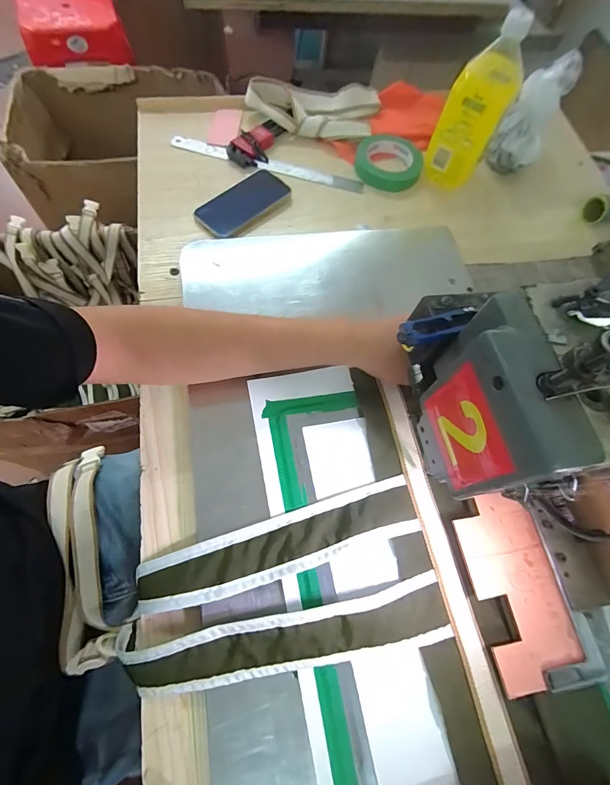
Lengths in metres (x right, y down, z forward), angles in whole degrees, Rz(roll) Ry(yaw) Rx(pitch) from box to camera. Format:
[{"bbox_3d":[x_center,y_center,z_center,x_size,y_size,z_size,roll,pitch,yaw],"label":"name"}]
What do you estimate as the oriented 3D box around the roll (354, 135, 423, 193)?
[{"bbox_3d":[0.139,-0.385,0.587,0.108,0.023,0.107,1,67,-2],"label":"roll"}]

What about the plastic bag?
[{"bbox_3d":[0.363,-0.441,0.568,0.075,0.123,0.131,28,68,5],"label":"plastic bag"}]

